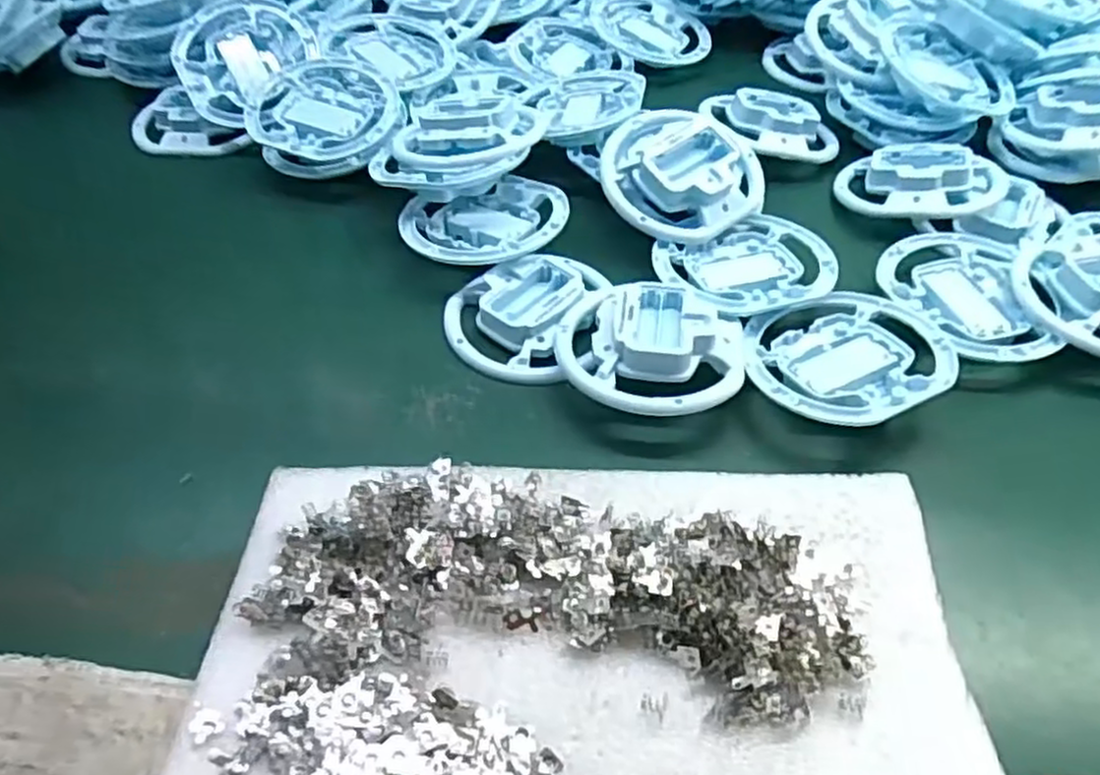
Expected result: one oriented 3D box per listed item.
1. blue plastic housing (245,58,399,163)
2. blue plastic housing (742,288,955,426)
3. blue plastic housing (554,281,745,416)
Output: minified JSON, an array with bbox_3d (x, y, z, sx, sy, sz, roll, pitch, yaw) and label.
[{"bbox_3d":[-0.160,-0.196,0.535,0.099,0.025,0.098,-7,50,-5],"label":"blue plastic housing"},{"bbox_3d":[0.156,-0.013,0.403,0.104,0.030,0.090,-10,51,-8],"label":"blue plastic housing"},{"bbox_3d":[0.053,-0.022,0.394,0.096,0.026,0.088,4,50,4],"label":"blue plastic housing"}]

